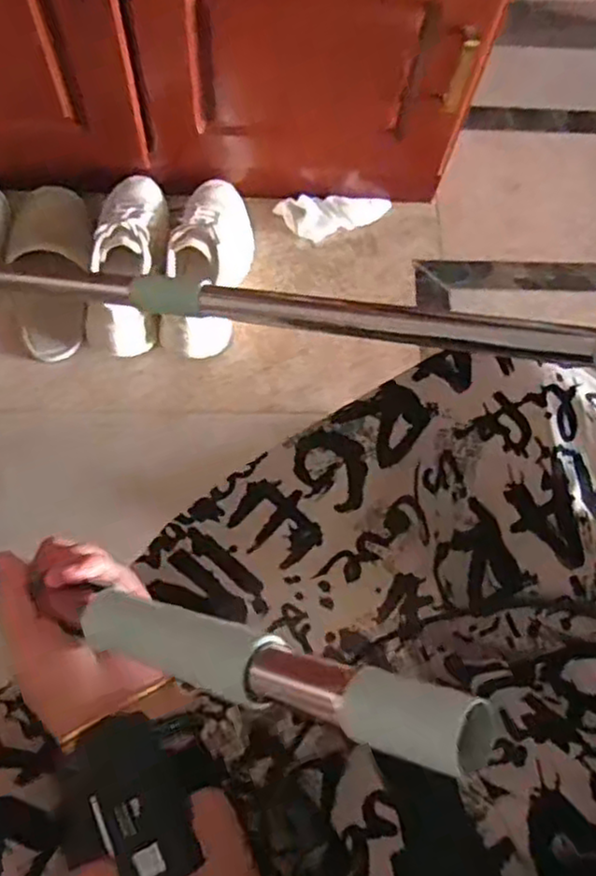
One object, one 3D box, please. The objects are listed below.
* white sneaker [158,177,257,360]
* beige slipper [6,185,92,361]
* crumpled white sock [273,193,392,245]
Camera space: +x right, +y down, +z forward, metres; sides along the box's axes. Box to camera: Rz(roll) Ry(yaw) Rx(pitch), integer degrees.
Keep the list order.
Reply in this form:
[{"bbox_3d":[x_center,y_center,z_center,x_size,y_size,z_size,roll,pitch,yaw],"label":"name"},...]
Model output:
[{"bbox_3d":[-0.124,-0.247,0.985,0.099,0.124,0.263,7,71,3],"label":"white sneaker"},{"bbox_3d":[-0.346,-0.241,0.987,0.116,0.052,0.263,-6,71,-1],"label":"beige slipper"},{"bbox_3d":[0.057,-0.346,1.078,0.170,0.032,0.067,-9,71,-2],"label":"crumpled white sock"}]

